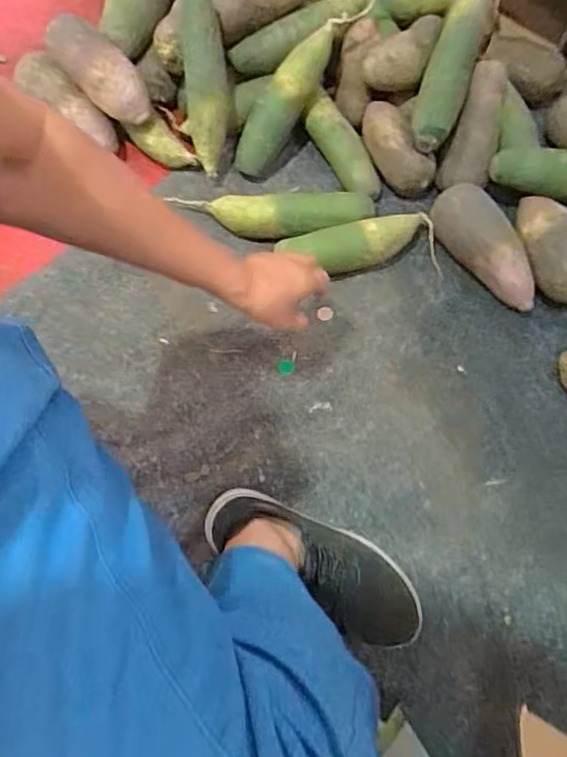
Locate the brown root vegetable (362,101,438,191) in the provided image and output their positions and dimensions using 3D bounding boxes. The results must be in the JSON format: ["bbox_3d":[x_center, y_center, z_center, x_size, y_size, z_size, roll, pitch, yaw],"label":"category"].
[{"bbox_3d":[0.144,-0.304,0.710,0.061,0.052,0.124,-22,73,-5],"label":"brown root vegetable"}]

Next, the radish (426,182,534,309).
[{"bbox_3d":[0.253,-0.161,0.672,0.058,0.073,0.170,-39,75,-10],"label":"radish"}]

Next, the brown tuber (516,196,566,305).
[{"bbox_3d":[0.332,-0.163,0.666,0.078,0.078,0.142,-4,72,0],"label":"brown tuber"}]

